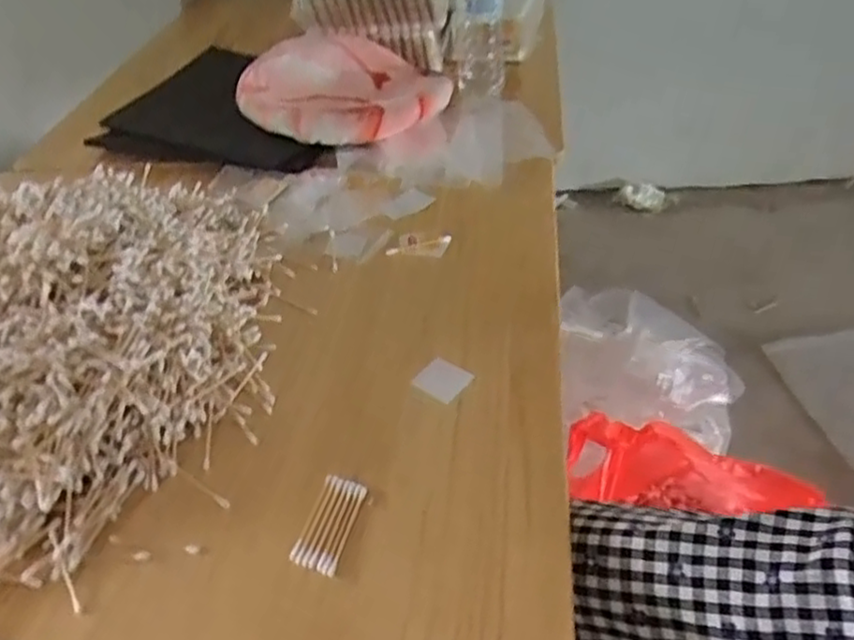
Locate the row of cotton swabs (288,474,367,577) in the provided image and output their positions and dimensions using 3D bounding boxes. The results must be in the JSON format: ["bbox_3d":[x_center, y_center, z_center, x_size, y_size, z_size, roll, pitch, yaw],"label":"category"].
[{"bbox_3d":[-0.069,0.144,0.512,0.032,0.012,0.073,6,40,17],"label":"row of cotton swabs"}]

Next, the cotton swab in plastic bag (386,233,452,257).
[{"bbox_3d":[-0.009,-0.085,0.808,0.065,0.010,0.041,2,38,11],"label":"cotton swab in plastic bag"}]

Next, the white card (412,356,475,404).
[{"bbox_3d":[0.014,0.051,0.618,0.047,0.005,0.039,22,52,41],"label":"white card"}]

